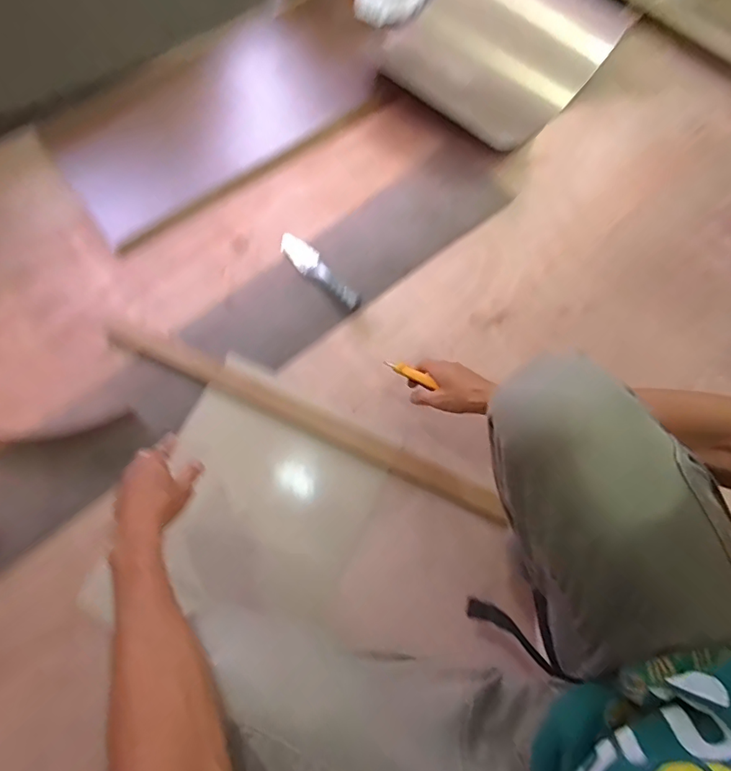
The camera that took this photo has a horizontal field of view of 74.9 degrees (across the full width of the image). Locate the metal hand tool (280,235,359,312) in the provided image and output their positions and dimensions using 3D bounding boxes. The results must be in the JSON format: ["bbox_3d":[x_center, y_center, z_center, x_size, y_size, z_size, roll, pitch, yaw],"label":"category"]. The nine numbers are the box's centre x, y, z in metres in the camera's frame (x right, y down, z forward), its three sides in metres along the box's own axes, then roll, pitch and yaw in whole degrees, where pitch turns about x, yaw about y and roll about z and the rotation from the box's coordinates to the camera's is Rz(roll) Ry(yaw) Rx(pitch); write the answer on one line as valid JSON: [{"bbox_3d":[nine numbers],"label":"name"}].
[{"bbox_3d":[-0.089,-0.213,0.884,0.048,0.041,0.217,-37,75,-10],"label":"metal hand tool"}]

